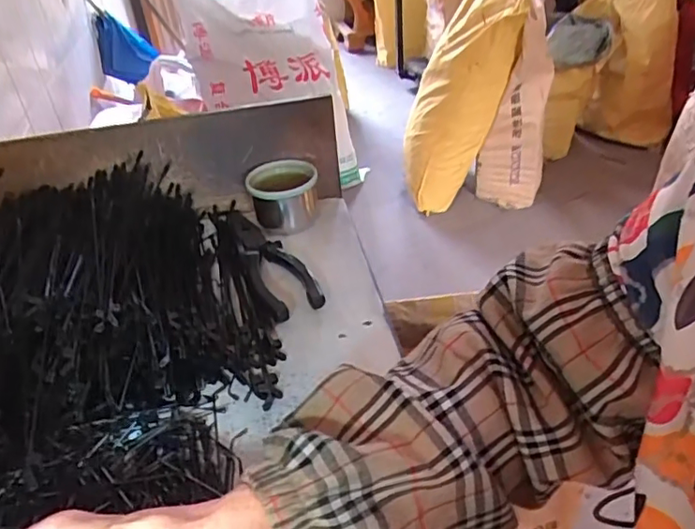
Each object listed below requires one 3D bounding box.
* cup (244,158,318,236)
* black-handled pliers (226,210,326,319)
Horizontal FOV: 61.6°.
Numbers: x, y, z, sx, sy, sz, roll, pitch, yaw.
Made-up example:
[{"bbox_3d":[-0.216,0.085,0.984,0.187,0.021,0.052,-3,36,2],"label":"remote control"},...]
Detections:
[{"bbox_3d":[-0.063,-0.068,0.585,0.065,0.049,0.068,-3,36,3],"label":"cup"},{"bbox_3d":[-0.071,-0.010,0.542,0.046,0.016,0.186,-17,38,-16],"label":"black-handled pliers"}]

